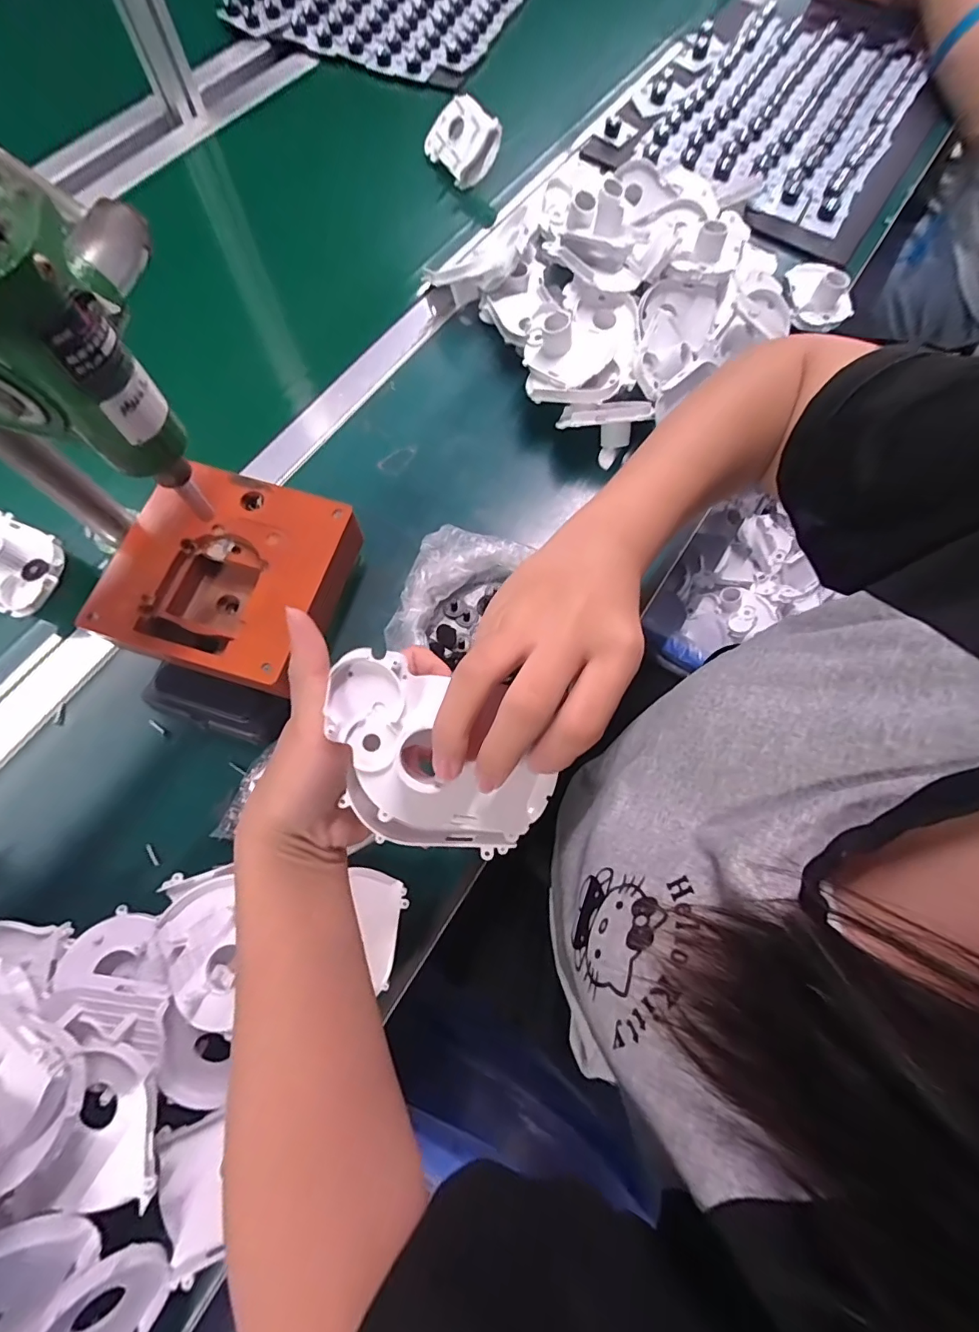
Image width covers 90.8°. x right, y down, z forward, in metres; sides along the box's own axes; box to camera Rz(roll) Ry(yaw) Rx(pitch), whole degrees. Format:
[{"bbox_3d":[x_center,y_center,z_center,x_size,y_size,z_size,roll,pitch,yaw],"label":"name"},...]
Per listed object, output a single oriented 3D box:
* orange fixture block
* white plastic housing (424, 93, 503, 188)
[{"bbox_3d":[-0.199,-0.069,0.369,0.157,0.043,0.152,17,72,3],"label":"orange fixture block"},{"bbox_3d":[-0.033,-0.639,0.587,0.070,0.041,0.096,-47,67,30],"label":"white plastic housing"}]

